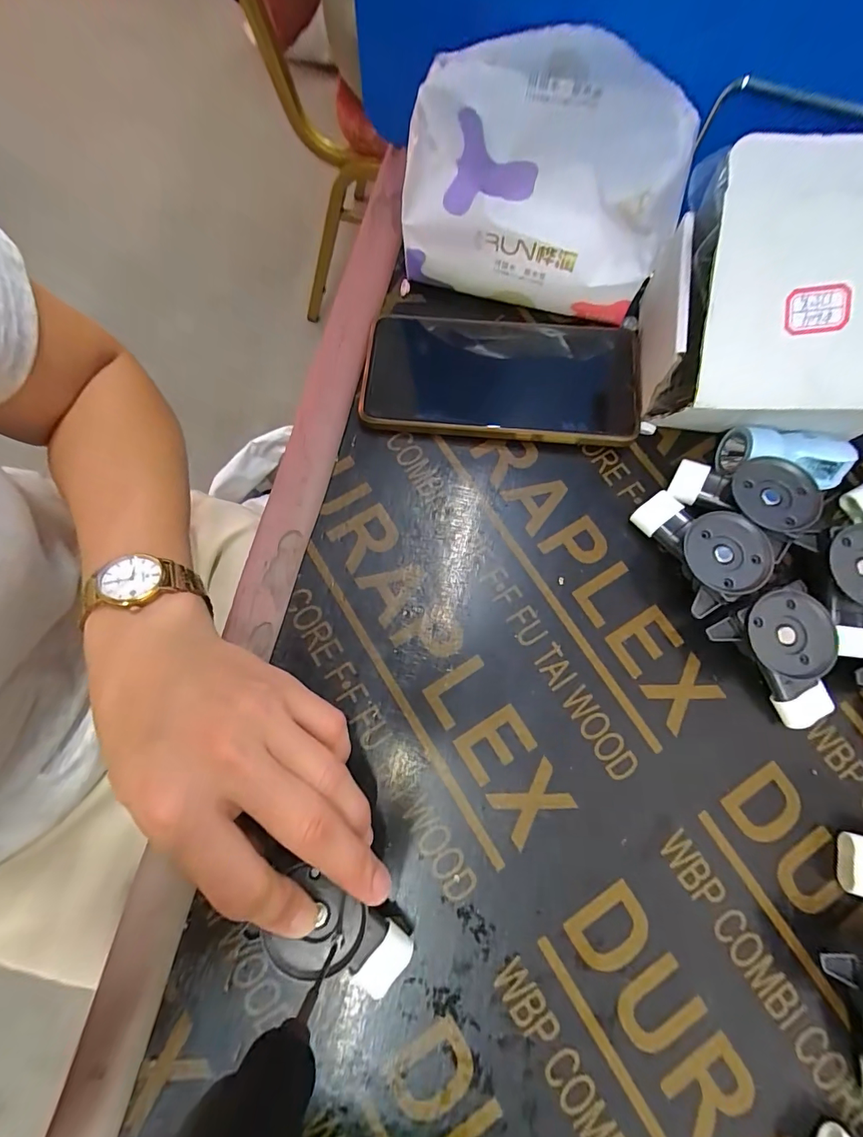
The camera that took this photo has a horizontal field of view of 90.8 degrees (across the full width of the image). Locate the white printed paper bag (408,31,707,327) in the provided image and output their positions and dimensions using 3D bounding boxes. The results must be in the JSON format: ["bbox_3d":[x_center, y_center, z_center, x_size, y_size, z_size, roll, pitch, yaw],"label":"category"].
[{"bbox_3d":[0.062,-0.218,0.243,0.145,0.098,0.080,15,75,2],"label":"white printed paper bag"}]

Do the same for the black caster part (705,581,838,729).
[{"bbox_3d":[0.179,0.043,0.216,0.044,0.032,0.066,-41,80,-11],"label":"black caster part"}]

